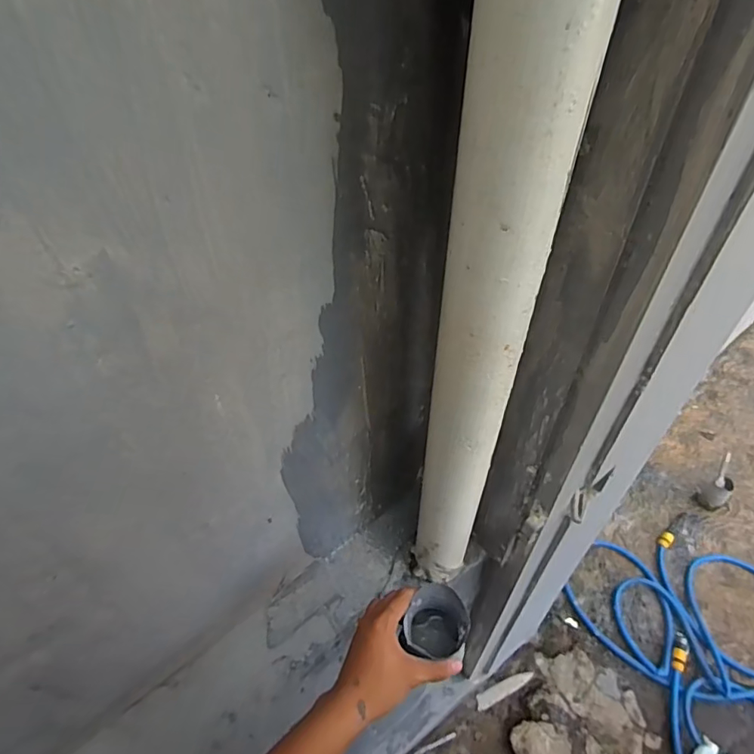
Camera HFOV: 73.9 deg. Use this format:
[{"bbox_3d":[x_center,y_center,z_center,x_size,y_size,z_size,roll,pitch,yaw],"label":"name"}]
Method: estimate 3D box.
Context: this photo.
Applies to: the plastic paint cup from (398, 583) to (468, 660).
[{"bbox_3d":[0.067,0.296,0.584,0.063,0.085,0.072,20,51,19],"label":"plastic paint cup"}]

